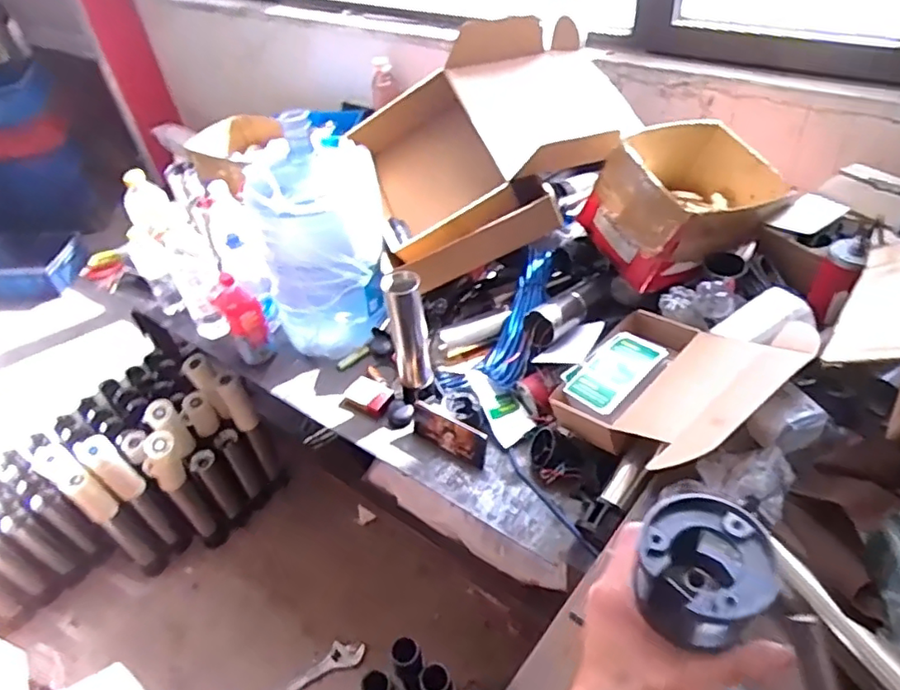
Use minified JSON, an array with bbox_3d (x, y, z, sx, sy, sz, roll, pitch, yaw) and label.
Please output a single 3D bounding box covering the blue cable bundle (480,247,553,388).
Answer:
[{"bbox_3d":[0.143,-0.063,1.227,0.091,0.053,0.310,13,68,20],"label":"blue cable bundle"}]

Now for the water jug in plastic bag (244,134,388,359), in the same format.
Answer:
[{"bbox_3d":[-0.264,-0.207,1.284,0.268,0.397,0.222,-14,45,-6],"label":"water jug in plastic bag"}]

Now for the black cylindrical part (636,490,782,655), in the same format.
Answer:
[{"bbox_3d":[0.149,0.136,0.364,0.070,0.056,0.072,-4,44,4],"label":"black cylindrical part"}]

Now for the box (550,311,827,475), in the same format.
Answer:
[{"bbox_3d":[0.358,0.058,1.007,0.344,0.165,0.303,-33,50,-24],"label":"box"}]

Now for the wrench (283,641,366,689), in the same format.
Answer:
[{"bbox_3d":[-0.337,0.773,1.442,0.284,0.013,0.069,-23,46,-15],"label":"wrench"}]

